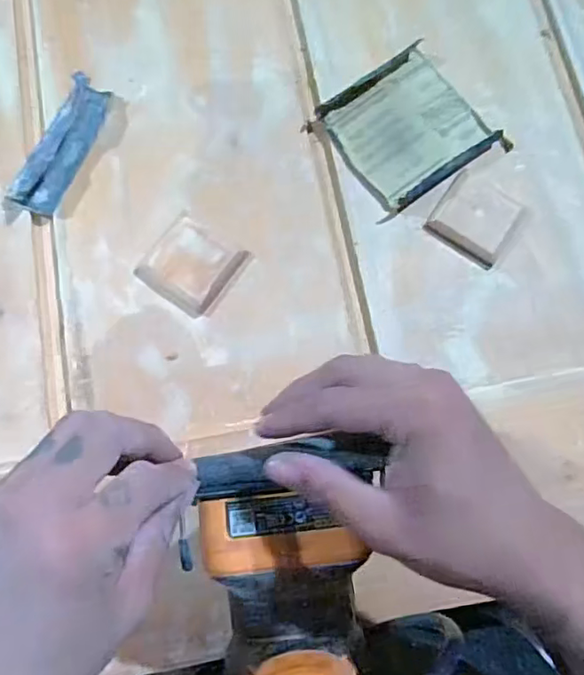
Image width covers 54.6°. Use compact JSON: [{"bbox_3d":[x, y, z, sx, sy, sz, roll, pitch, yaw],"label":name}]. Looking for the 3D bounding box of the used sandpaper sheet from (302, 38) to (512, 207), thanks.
[{"bbox_3d":[0.091,-0.168,0.446,0.107,0.010,0.109,-36,79,-10],"label":"used sandpaper sheet"}]

